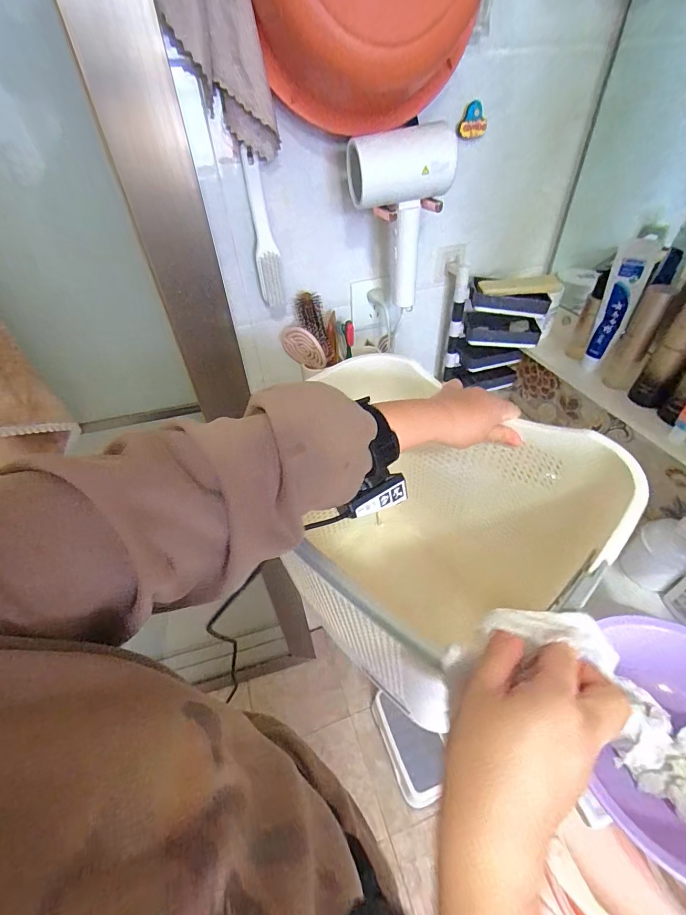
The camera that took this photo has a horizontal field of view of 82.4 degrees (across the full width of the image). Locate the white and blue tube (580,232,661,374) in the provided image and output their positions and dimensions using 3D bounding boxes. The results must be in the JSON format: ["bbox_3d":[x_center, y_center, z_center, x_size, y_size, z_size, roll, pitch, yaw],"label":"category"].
[{"bbox_3d":[0.393,-0.214,0.566,0.040,0.189,0.022,23,50,26],"label":"white and blue tube"}]

